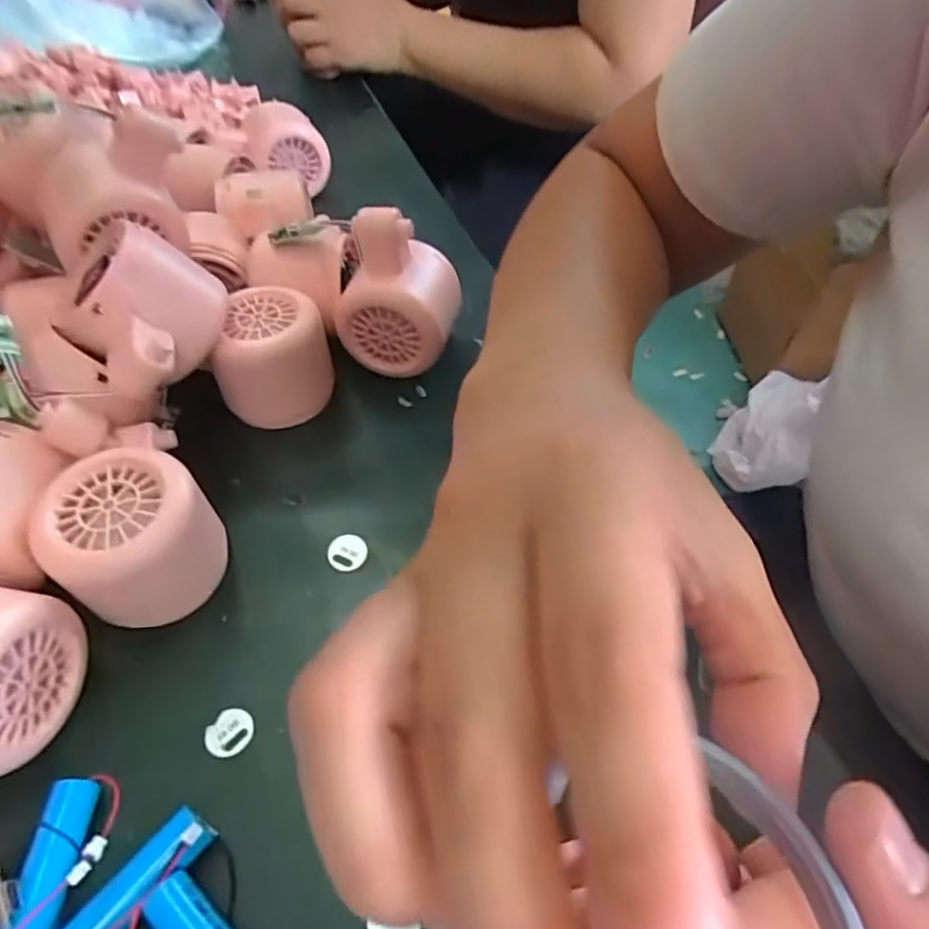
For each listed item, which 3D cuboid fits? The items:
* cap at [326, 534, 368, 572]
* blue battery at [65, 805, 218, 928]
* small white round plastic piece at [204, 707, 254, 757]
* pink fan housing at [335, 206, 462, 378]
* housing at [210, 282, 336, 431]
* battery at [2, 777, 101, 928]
[{"bbox_3d":[-0.050,0.038,0.274,0.017,0.005,0.016,-1,49,1],"label":"cap"},{"bbox_3d":[-0.098,0.128,0.190,0.014,0.016,0.049,31,57,26],"label":"blue battery"},{"bbox_3d":[-0.084,0.095,0.227,0.016,0.004,0.016,-1,49,1],"label":"small white round plastic piece"},{"bbox_3d":[-0.036,-0.089,0.333,0.057,0.083,0.051,8,49,9],"label":"pink fan housing"},{"bbox_3d":[-0.096,-0.053,0.323,0.054,0.050,0.055,-12,49,-9],"label":"housing"},{"bbox_3d":[-0.127,0.123,0.194,0.016,0.013,0.048,-6,49,-3],"label":"battery"}]

